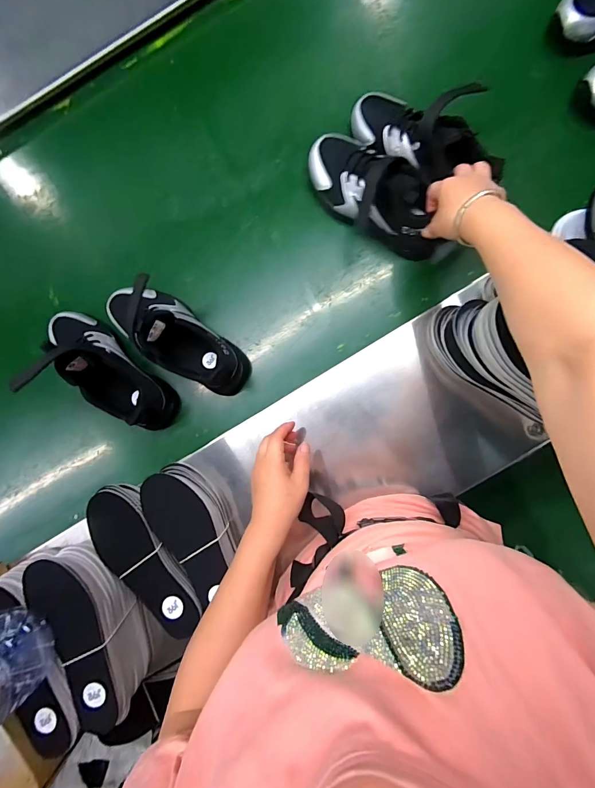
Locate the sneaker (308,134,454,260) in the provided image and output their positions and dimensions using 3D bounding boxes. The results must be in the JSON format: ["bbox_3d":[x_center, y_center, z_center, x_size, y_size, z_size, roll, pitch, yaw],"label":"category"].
[{"bbox_3d":[0.103,-0.260,0.461,0.217,0.086,0.096,39,93,1],"label":"sneaker"}]

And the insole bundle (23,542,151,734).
[{"bbox_3d":[-0.259,0.294,0.443,0.073,0.083,0.208,-18,91,3],"label":"insole bundle"}]

